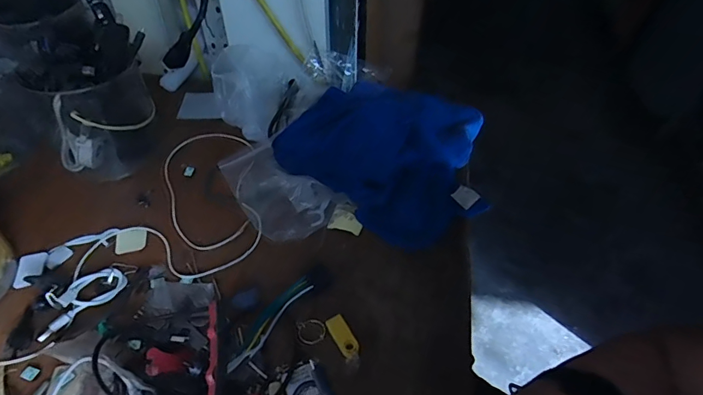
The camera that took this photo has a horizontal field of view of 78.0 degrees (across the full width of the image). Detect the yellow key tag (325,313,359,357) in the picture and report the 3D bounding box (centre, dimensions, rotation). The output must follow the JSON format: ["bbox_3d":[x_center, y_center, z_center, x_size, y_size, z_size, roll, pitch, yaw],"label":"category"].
[{"bbox_3d":[-0.007,0.124,0.389,0.017,0.005,0.040,-22,49,-22],"label":"yellow key tag"}]

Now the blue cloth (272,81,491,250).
[{"bbox_3d":[0.056,-0.069,0.539,0.243,0.052,0.233,28,51,25],"label":"blue cloth"}]

